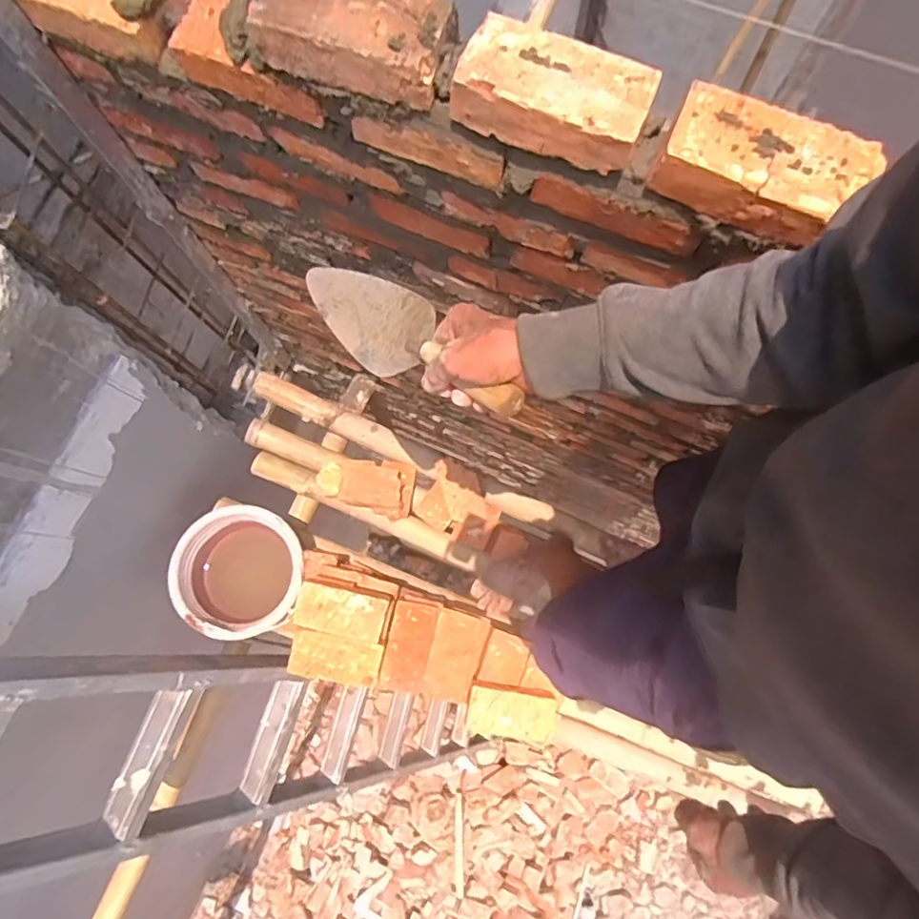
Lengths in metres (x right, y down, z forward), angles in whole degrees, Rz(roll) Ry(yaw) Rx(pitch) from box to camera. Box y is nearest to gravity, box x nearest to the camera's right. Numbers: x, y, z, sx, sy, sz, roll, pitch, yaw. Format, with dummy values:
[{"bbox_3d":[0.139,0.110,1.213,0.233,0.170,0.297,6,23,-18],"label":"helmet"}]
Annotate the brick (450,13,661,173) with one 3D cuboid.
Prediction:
[{"bbox_3d":[0.076,-0.294,0.471,0.151,0.037,0.078,22,80,5],"label":"brick"}]

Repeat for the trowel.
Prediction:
[{"bbox_3d":[-0.047,-0.122,0.600,0.092,0.063,0.307,-47,55,-8],"label":"trowel"}]

